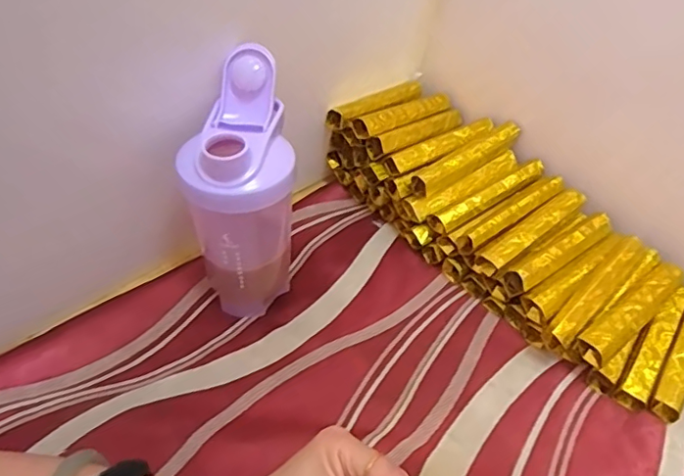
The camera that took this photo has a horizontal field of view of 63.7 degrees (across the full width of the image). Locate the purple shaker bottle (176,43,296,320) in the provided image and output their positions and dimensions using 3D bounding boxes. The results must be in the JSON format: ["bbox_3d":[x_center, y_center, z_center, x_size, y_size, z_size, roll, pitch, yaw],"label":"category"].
[{"bbox_3d":[-0.082,-0.032,0.450,0.074,0.200,0.106,-6,45,-9],"label":"purple shaker bottle"}]

